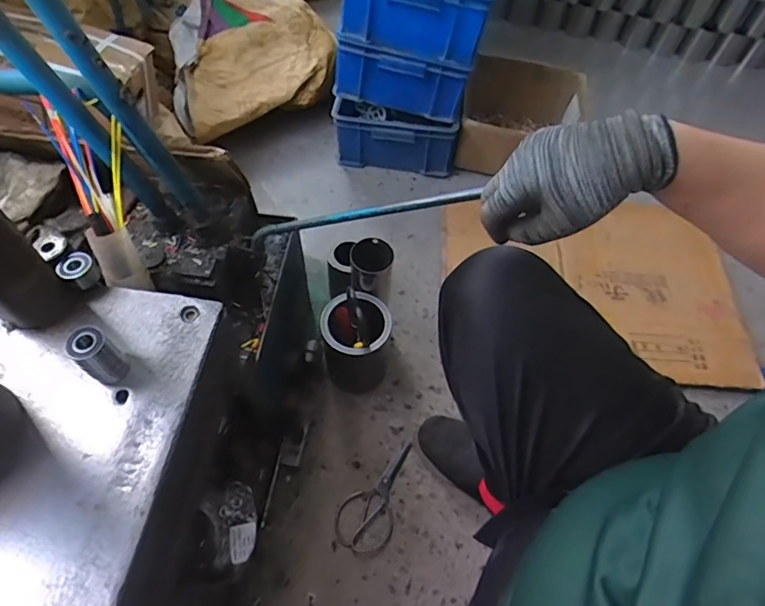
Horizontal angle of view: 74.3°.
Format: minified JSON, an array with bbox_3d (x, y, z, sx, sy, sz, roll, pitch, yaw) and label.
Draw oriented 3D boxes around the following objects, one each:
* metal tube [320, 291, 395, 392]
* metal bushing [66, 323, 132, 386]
[{"bbox_3d":[-0.048,0.076,0.913,0.112,0.210,0.110,1,58,-1],"label":"metal tube"},{"bbox_3d":[-0.266,0.050,0.473,0.027,0.062,0.032,35,63,18],"label":"metal bushing"}]

